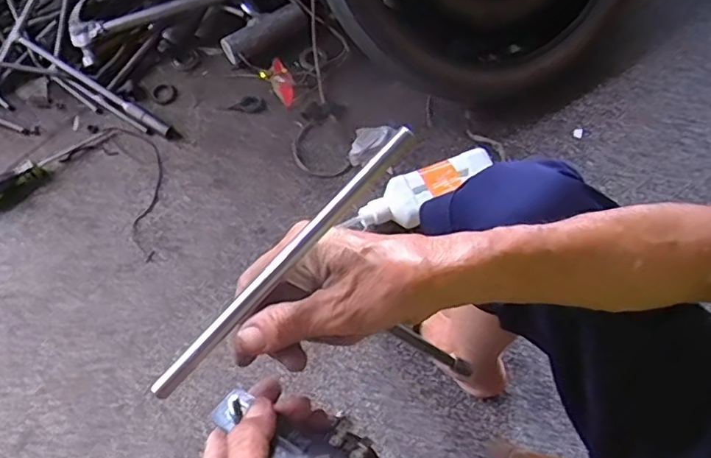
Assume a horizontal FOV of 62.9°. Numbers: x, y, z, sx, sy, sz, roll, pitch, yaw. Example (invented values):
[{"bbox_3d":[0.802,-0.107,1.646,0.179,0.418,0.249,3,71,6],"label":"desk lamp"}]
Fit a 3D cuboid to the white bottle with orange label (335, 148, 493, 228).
[{"bbox_3d":[0.099,-0.050,0.852,0.219,0.065,0.073,-31,72,-12],"label":"white bottle with orange label"}]

